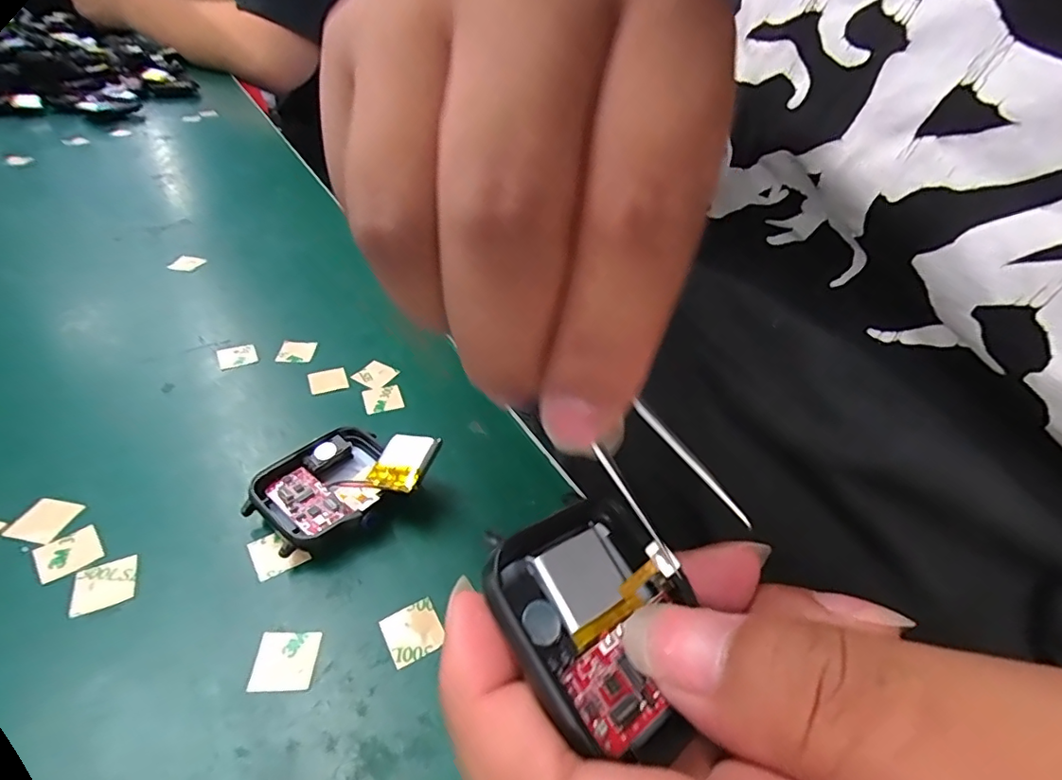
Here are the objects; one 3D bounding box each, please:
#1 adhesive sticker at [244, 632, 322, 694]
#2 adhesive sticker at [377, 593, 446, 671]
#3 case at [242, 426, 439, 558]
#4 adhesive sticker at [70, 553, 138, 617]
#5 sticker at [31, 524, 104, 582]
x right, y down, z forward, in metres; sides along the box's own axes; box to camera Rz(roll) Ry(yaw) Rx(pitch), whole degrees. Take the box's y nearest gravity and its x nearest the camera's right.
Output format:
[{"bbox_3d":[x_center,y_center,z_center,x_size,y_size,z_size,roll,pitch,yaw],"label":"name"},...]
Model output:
[{"bbox_3d":[-0.066,0.072,0.143,0.016,0.004,0.016,3,40,-5],"label":"adhesive sticker"},{"bbox_3d":[-0.033,0.068,0.151,0.015,0.004,0.015,-21,48,-24],"label":"adhesive sticker"},{"bbox_3d":[-0.062,0.031,0.178,0.045,0.020,0.051,27,45,28],"label":"case"},{"bbox_3d":[-0.124,0.056,0.156,0.015,0.004,0.015,-13,48,-27],"label":"adhesive sticker"},{"bbox_3d":[-0.141,0.049,0.162,0.016,0.004,0.016,-27,48,-31],"label":"sticker"}]

